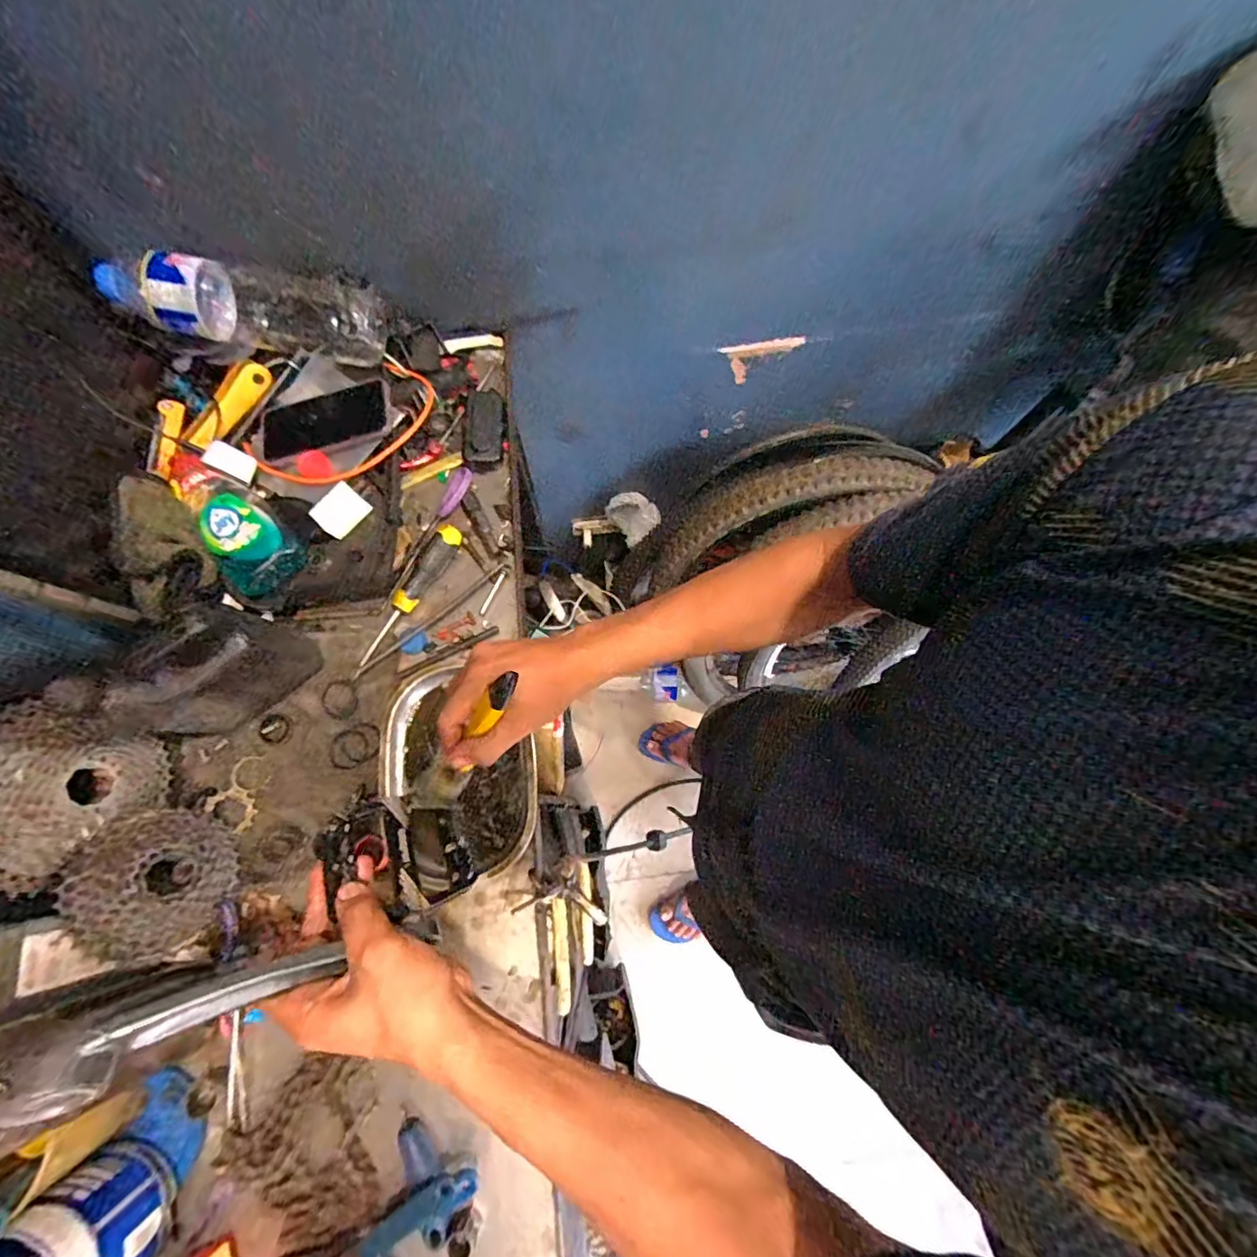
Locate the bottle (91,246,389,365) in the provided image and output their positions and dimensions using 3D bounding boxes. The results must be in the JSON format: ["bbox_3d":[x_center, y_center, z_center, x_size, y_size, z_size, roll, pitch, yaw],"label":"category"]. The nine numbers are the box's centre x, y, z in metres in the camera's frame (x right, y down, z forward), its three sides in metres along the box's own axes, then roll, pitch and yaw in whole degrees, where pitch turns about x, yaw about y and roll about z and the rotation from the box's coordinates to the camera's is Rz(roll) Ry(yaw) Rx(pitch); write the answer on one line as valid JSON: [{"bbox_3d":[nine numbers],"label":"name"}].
[{"bbox_3d":[-0.415,-0.353,0.597,0.272,0.091,0.094,1,71,-18],"label":"bottle"}]

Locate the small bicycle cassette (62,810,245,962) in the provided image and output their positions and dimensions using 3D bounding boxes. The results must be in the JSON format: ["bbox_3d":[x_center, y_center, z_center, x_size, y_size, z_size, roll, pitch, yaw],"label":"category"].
[{"bbox_3d":[-0.423,0.221,0.491,0.118,0.031,0.124,29,42,-31],"label":"small bicycle cassette"}]

